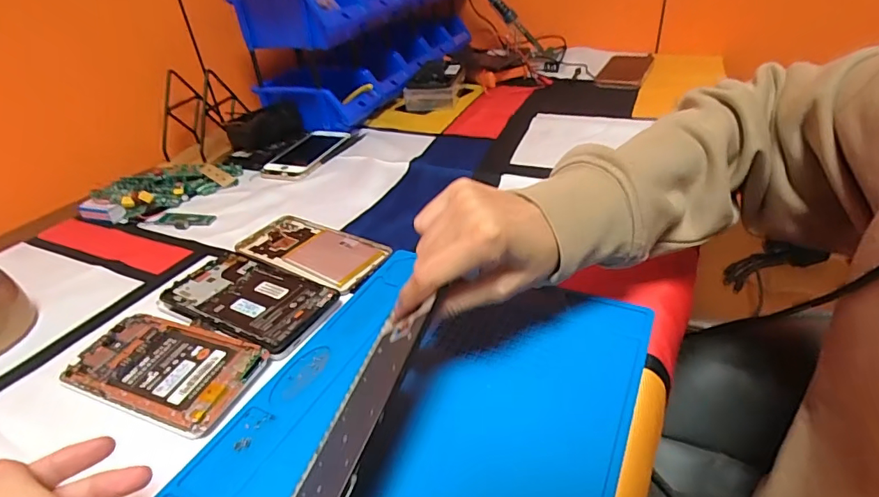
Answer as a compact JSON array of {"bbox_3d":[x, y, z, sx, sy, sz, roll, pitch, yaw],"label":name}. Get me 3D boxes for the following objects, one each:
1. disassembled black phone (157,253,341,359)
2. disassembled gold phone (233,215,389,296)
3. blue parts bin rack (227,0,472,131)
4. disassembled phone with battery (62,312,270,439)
[{"bbox_3d":[-0.162,0.041,0.402,0.157,0.016,0.080,13,39,25],"label":"disassembled black phone"},{"bbox_3d":[-0.126,-0.001,0.467,0.159,0.007,0.069,17,41,29],"label":"disassembled gold phone"},{"bbox_3d":[-0.113,-0.393,0.866,0.151,0.196,0.516,12,39,24],"label":"blue parts bin rack"},{"bbox_3d":[-0.197,0.086,0.343,0.140,0.013,0.072,10,38,21],"label":"disassembled phone with battery"}]

